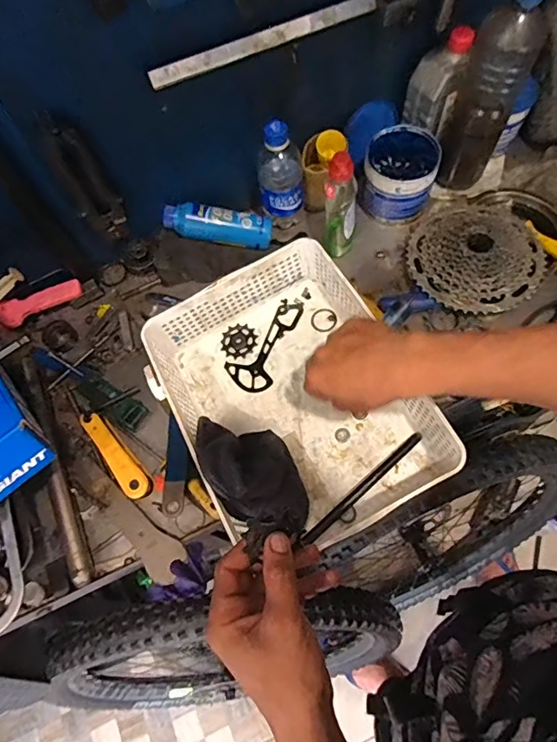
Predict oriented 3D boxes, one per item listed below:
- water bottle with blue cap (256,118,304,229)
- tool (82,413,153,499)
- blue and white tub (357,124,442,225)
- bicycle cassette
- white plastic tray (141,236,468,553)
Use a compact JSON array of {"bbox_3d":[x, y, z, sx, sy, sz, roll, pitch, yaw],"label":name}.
[{"bbox_3d":[0.004,-0.282,0.683,0.064,0.164,0.071,-2,66,5],"label":"water bottle with blue cap"},{"bbox_3d":[-0.203,0.106,0.602,0.034,0.021,0.122,-40,69,-11],"label":"tool"},{"bbox_3d":[0.174,-0.283,0.709,0.097,0.097,0.099,-2,66,5],"label":"blue and white tub"},{"bbox_3d":[0.271,-0.164,0.660,0.184,0.040,0.177,38,75,19],"label":"bicycle cassette"},{"bbox_3d":[0.012,0.031,0.576,0.252,0.090,0.322,-27,67,-9],"label":"white plastic tray"}]

